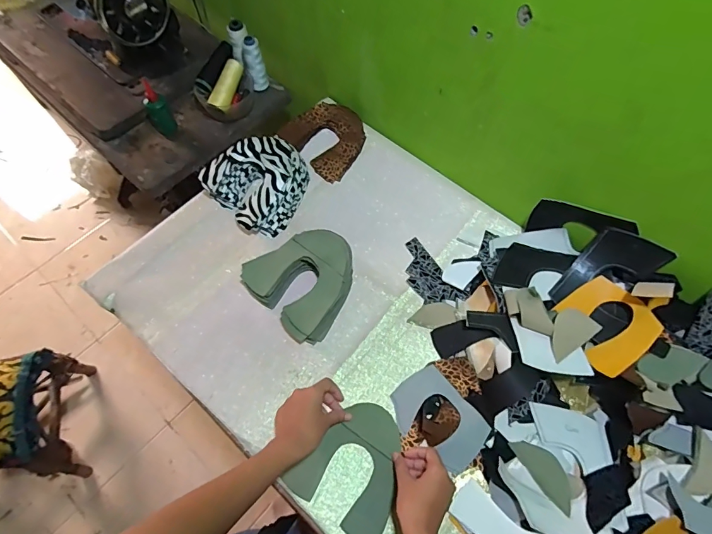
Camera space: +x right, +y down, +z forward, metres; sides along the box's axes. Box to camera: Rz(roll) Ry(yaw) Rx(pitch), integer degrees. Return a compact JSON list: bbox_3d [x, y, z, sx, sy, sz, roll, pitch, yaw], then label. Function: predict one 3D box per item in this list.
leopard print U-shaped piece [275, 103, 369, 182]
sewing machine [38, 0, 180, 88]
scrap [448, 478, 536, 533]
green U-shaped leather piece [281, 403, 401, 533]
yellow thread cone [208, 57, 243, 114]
[{"bbox_3d":[-0.059,-0.271,0.850,0.161,0.037,0.153,37,69,17],"label":"leopard print U-shaped piece"},{"bbox_3d":[-0.564,-0.587,0.884,0.371,0.214,0.176,40,70,18],"label":"sewing machine"},{"bbox_3d":[0.190,0.345,0.540,0.124,0.006,0.052,31,78,31],"label":"scrap"},{"bbox_3d":[0.005,0.282,0.588,0.140,0.009,0.159,31,67,14],"label":"green U-shaped leather piece"},{"bbox_3d":[-0.270,-0.381,0.862,0.036,0.035,0.109,21,86,10],"label":"yellow thread cone"}]

